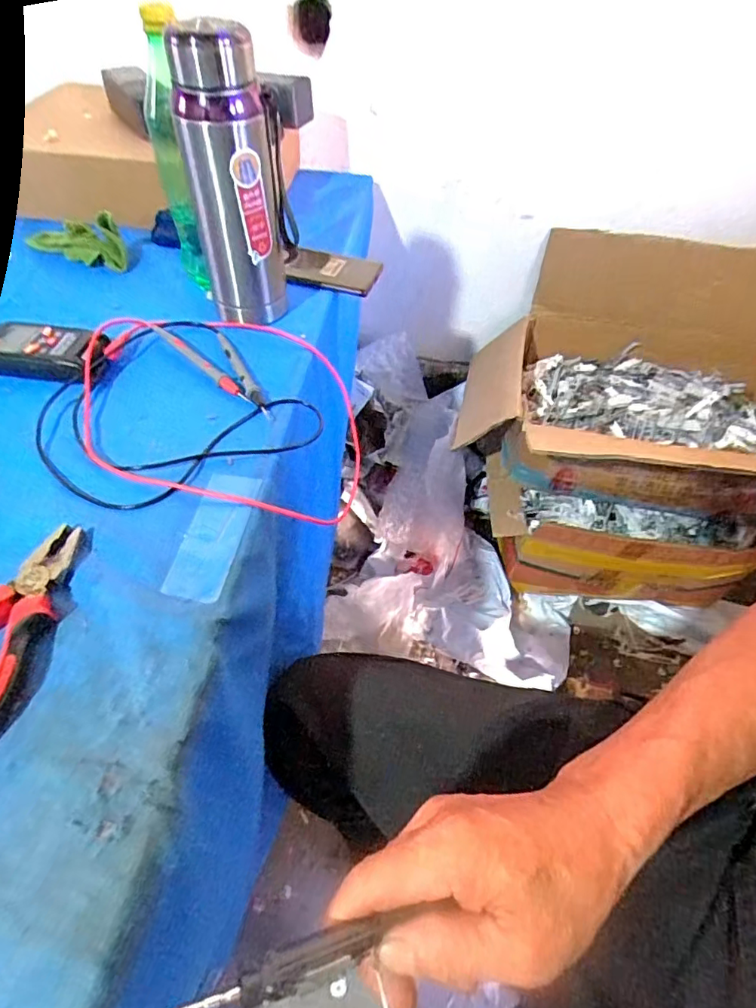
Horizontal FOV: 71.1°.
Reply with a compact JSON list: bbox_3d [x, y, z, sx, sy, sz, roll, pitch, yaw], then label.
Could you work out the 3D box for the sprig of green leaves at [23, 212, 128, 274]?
[{"bbox_3d":[-0.358,-0.317,0.623,0.128,0.052,0.026,18,53,11],"label":"sprig of green leaves"}]

